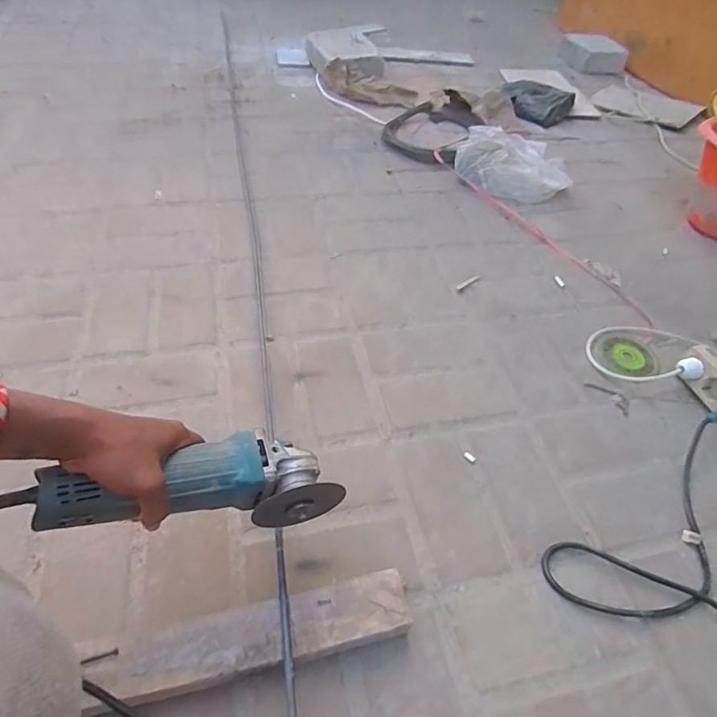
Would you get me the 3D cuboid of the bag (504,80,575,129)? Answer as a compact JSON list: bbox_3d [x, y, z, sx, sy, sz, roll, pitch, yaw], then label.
[{"bbox_3d":[0.510,-0.750,1.472,0.198,0.053,0.143,36,56,24],"label":"bag"}]

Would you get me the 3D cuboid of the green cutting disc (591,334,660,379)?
[{"bbox_3d":[0.440,-0.004,0.832,0.101,0.004,0.099,0,49,0],"label":"green cutting disc"}]

